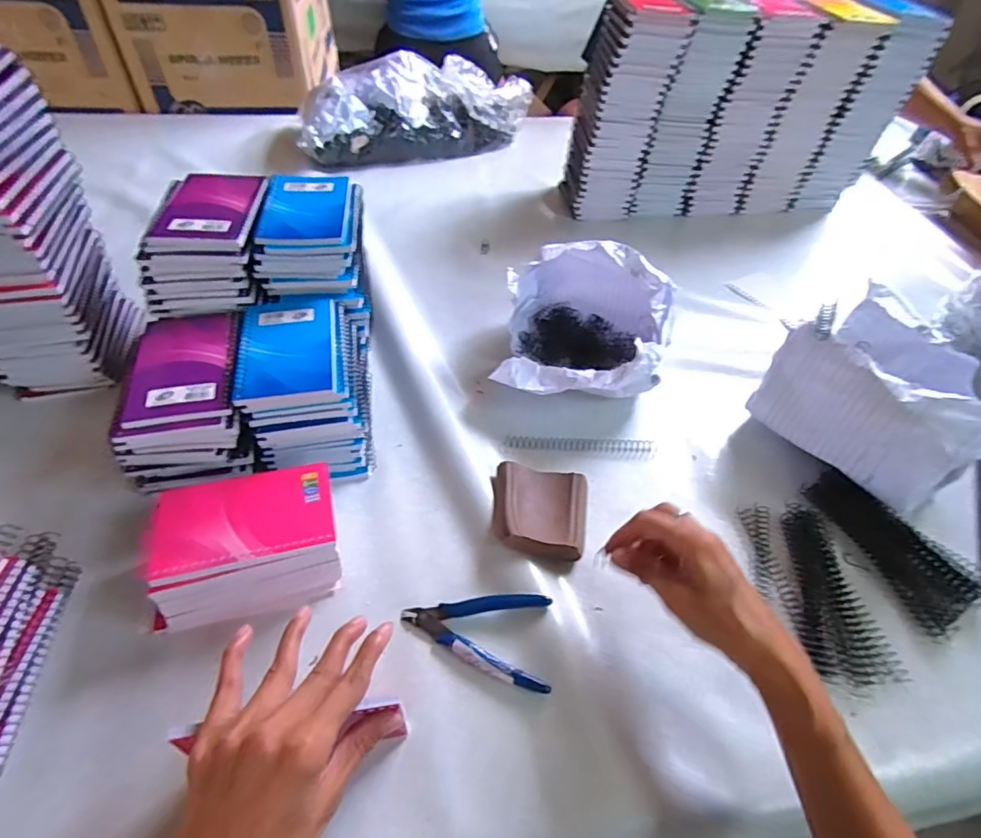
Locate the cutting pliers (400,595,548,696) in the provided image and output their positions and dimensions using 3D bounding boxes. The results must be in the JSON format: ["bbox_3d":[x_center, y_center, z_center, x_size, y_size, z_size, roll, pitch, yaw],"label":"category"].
[{"bbox_3d":[-0.012,0.170,0.416,0.116,0.008,0.072,7,47,1],"label":"cutting pliers"}]

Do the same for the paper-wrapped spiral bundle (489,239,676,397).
[{"bbox_3d":[0.107,-0.107,0.593,0.180,0.124,0.208,19,49,13],"label":"paper-wrapped spiral bundle"}]

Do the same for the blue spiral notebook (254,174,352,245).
[{"bbox_3d":[-0.187,-0.216,0.536,0.082,0.013,0.125,-3,48,-8],"label":"blue spiral notebook"}]

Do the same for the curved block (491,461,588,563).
[{"bbox_3d":[0.046,0.083,0.484,0.087,0.028,0.091,8,48,3],"label":"curved block"}]

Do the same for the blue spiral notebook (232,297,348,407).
[{"bbox_3d":[-0.182,-0.071,0.482,0.087,0.009,0.143,-7,49,-11],"label":"blue spiral notebook"}]

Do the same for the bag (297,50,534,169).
[{"bbox_3d":[-0.138,-0.585,0.994,0.451,0.129,0.165,-17,51,-19],"label":"bag"}]

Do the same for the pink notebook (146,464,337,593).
[{"bbox_3d":[-0.193,0.078,0.414,0.132,0.009,0.082,-11,50,-15],"label":"pink notebook"}]

